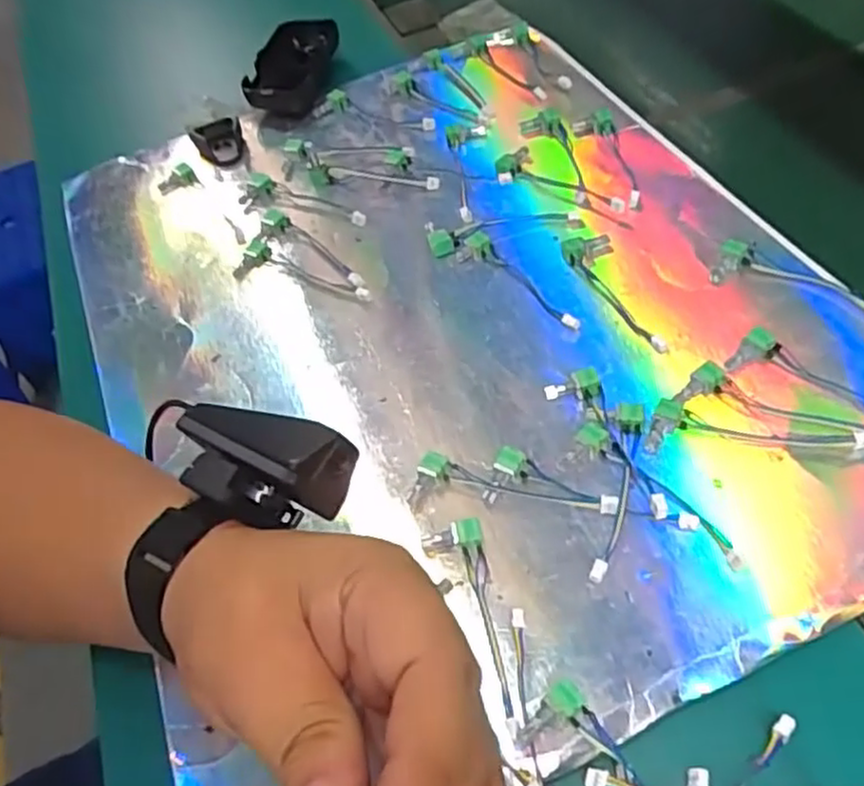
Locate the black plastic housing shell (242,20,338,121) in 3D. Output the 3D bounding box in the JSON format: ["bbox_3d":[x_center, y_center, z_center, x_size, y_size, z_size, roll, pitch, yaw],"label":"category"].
[{"bbox_3d":[-0.108,-0.262,0.573,0.060,0.034,0.103,-2,54,6],"label":"black plastic housing shell"}]

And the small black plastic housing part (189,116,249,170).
[{"bbox_3d":[-0.158,-0.185,0.536,0.037,0.021,0.035,-17,54,-5],"label":"small black plastic housing part"}]

